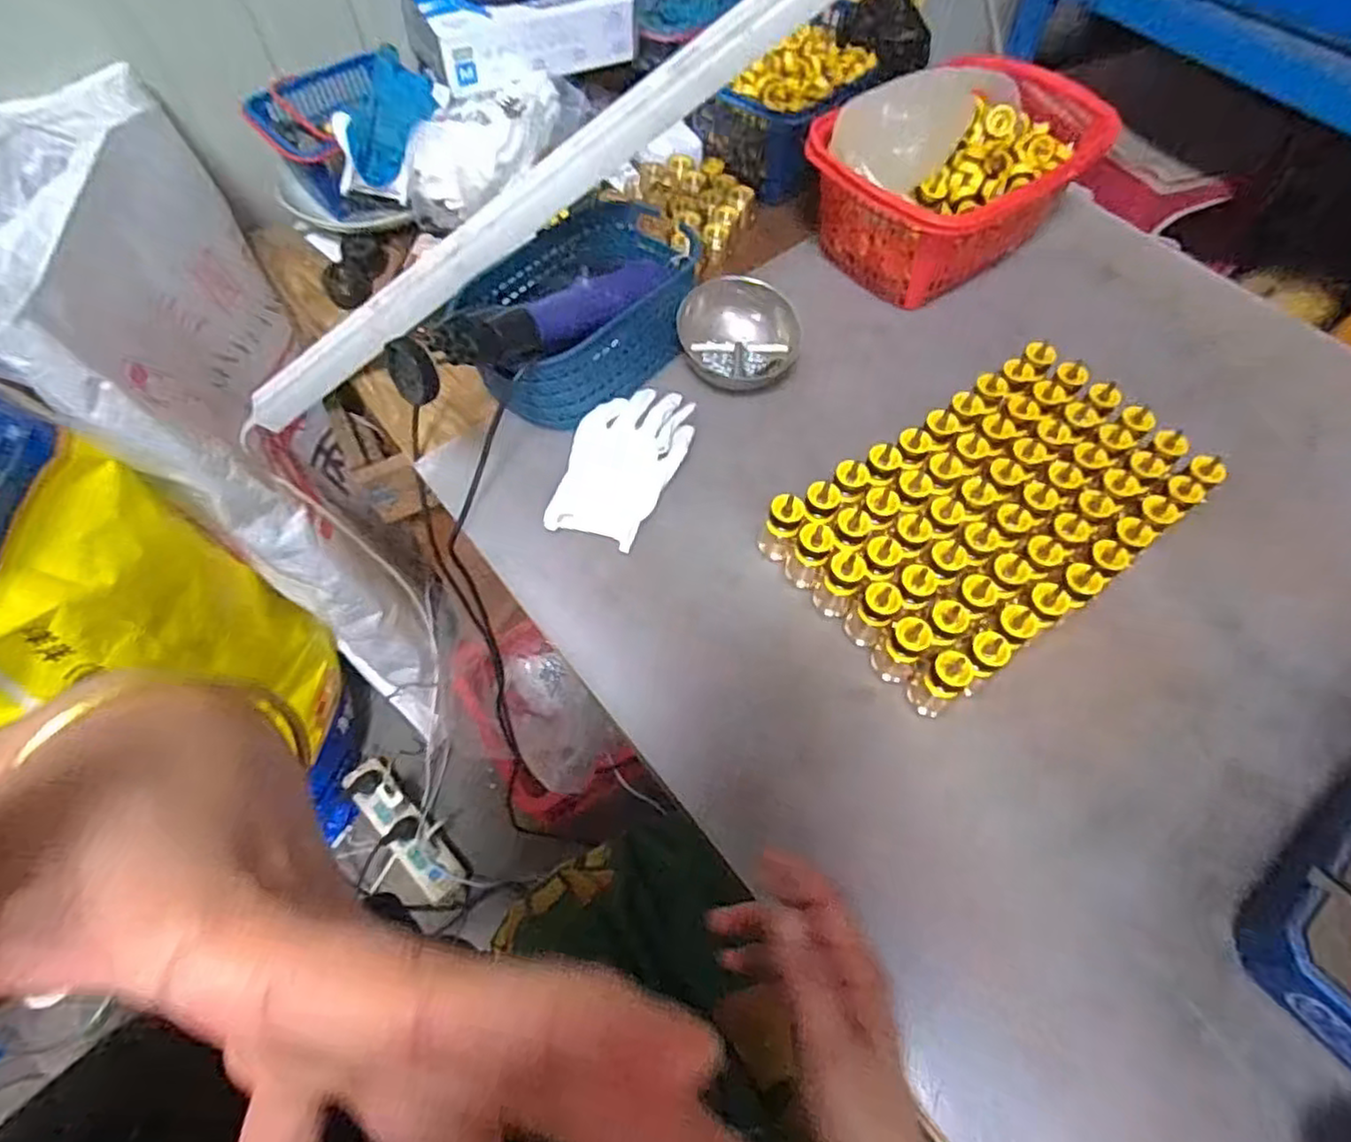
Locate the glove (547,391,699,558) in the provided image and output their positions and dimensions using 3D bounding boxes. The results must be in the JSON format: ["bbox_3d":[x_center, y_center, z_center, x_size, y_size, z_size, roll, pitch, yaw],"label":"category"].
[{"bbox_3d":[-0.043,-0.094,0.602,0.091,0.018,0.155,17,62,10],"label":"glove"}]

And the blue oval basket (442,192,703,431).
[{"bbox_3d":[-0.087,-0.222,0.630,0.224,0.088,0.131,-41,68,-20],"label":"blue oval basket"}]

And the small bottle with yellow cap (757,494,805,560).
[{"bbox_3d":[0.083,-0.037,0.554,0.028,0.047,0.027,26,64,14],"label":"small bottle with yellow cap"}]

